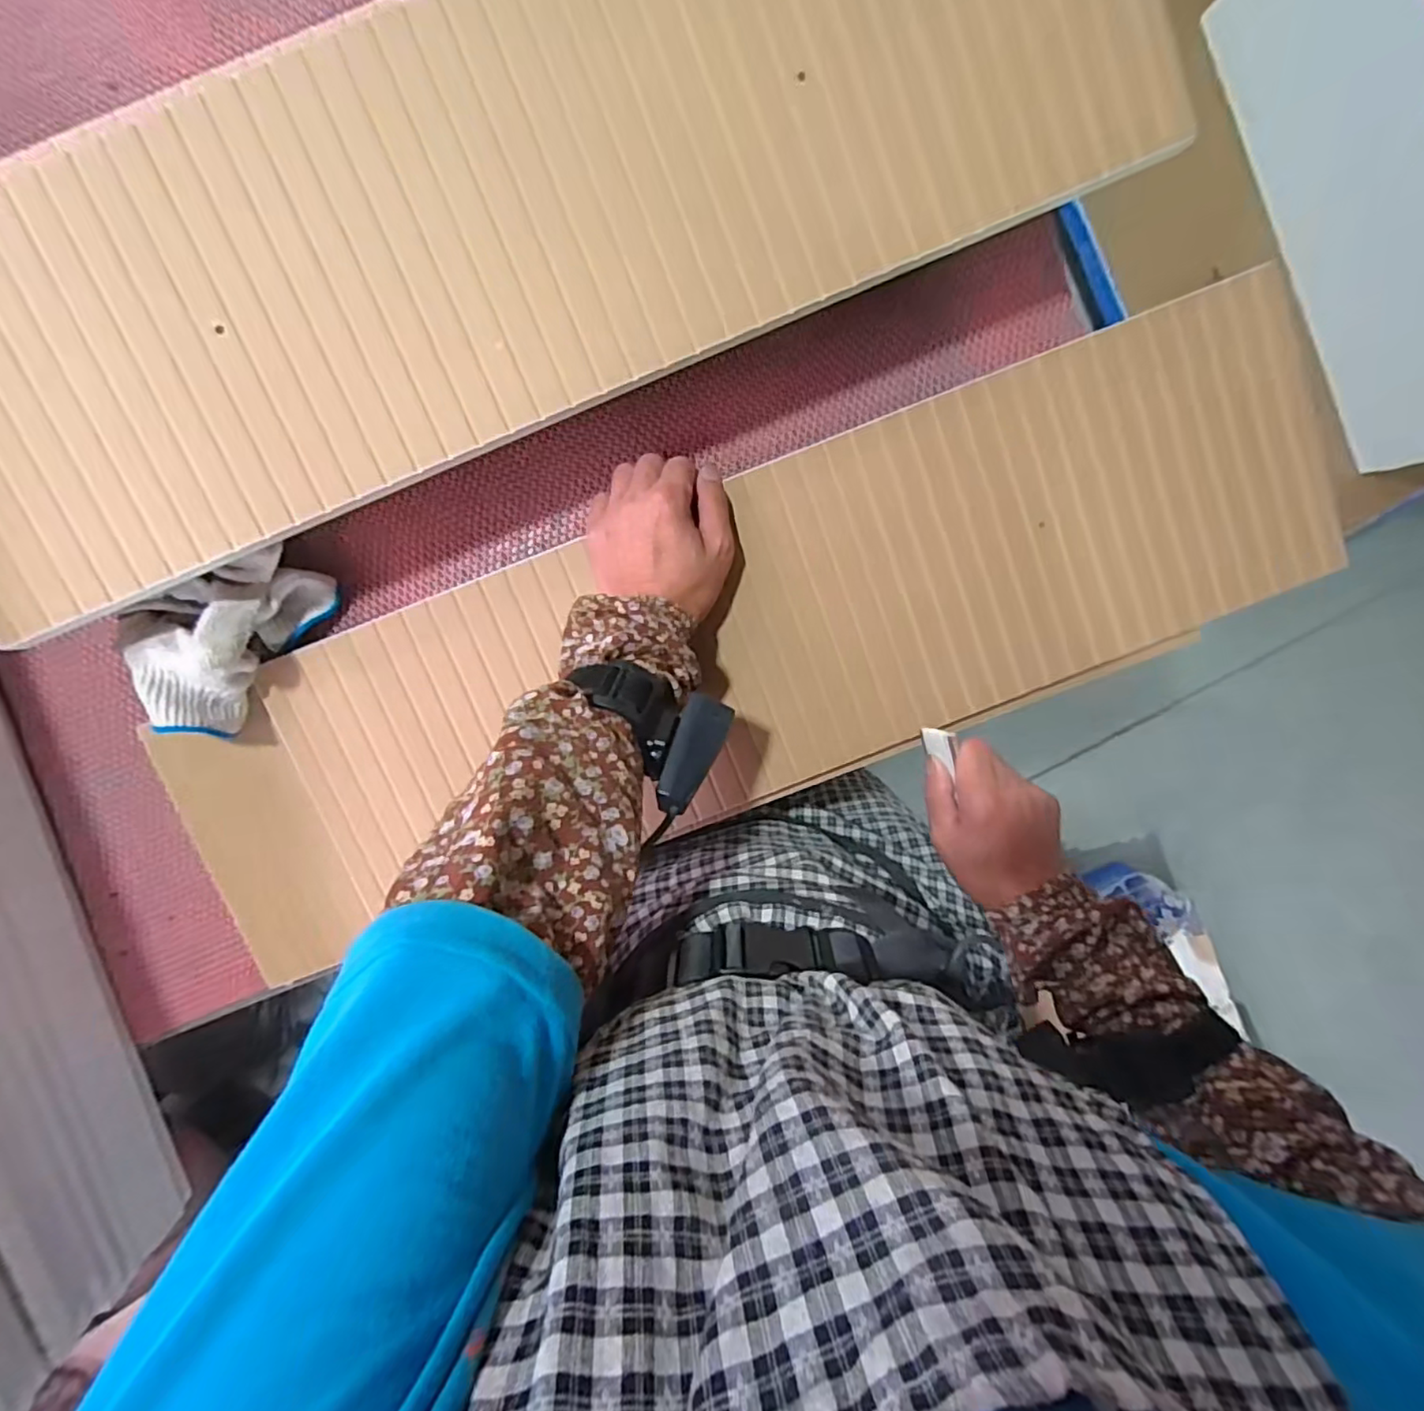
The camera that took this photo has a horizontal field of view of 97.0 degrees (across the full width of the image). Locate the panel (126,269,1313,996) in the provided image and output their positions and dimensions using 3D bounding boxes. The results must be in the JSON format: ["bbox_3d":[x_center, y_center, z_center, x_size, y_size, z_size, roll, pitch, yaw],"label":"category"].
[{"bbox_3d":[0.025,-0.044,0.452,0.832,0.020,0.231,-19,100,1],"label":"panel"}]

